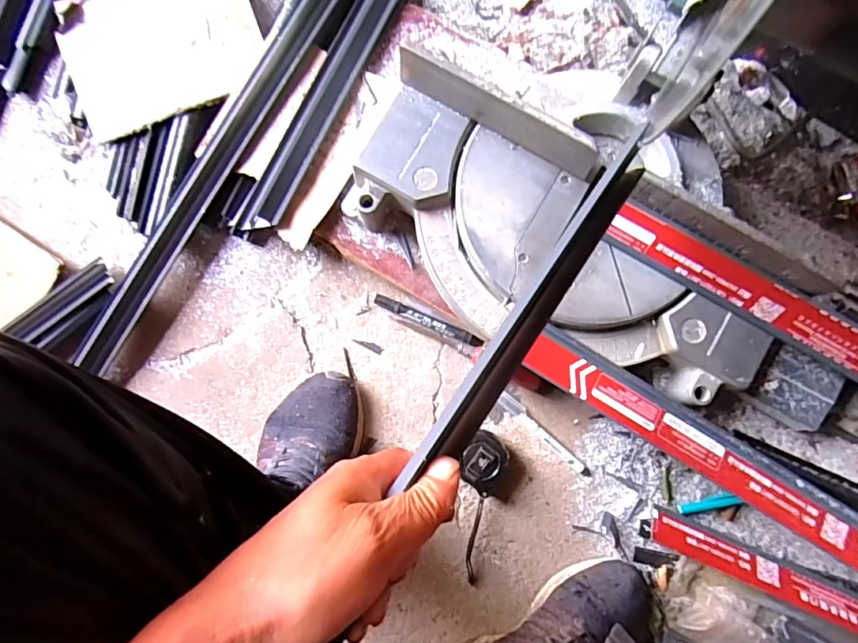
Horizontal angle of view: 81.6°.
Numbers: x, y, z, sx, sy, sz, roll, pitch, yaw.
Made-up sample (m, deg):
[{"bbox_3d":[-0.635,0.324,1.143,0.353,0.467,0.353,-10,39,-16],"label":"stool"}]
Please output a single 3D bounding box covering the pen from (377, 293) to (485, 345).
[{"bbox_3d":[-0.001,0.000,0.618,0.142,0.010,0.015,23,89,1],"label":"pen"}]

